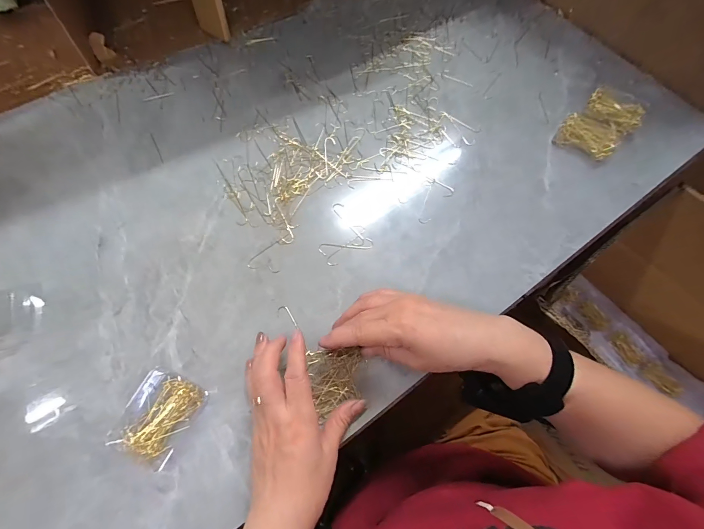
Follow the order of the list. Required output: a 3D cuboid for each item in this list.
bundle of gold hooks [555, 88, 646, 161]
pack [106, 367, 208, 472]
[{"bbox_3d":[0.344,-0.196,0.444,0.126,0.023,0.071,-41,74,-16],"label":"bundle of gold hooks"},{"bbox_3d":[-0.184,0.140,0.304,0.061,0.014,0.073,26,69,10],"label":"pack"}]

